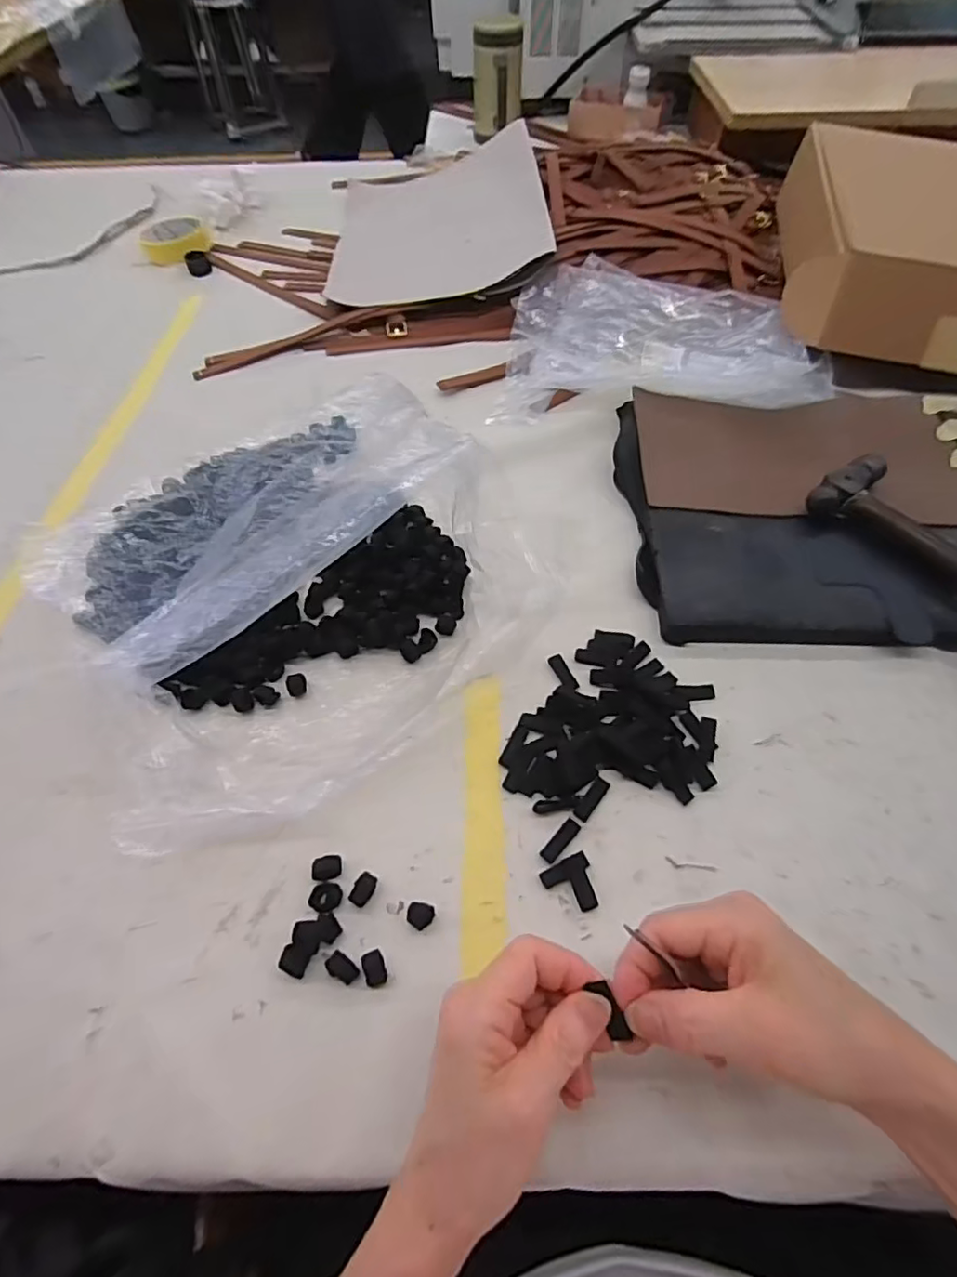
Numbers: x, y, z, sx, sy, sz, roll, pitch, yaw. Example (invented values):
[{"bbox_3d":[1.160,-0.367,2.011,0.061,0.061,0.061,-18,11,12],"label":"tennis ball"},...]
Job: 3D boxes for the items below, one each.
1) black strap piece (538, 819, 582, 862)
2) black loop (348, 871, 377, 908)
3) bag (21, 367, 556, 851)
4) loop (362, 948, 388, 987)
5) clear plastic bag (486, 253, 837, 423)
[{"bbox_3d":[0.048,0.119,0.342,0.009,0.004,0.029,38,65,23],"label":"black strap piece"},{"bbox_3d":[-0.065,0.141,0.327,0.010,0.007,0.017,21,59,15],"label":"black loop"},{"bbox_3d":[-0.149,-0.059,0.429,0.305,0.063,0.341,-31,61,-18],"label":"bag"},{"bbox_3d":[-0.054,0.173,0.305,0.010,0.008,0.016,-16,58,-9],"label":"loop"},{"bbox_3d":[0.189,-0.306,0.600,0.311,0.042,0.235,11,57,8],"label":"clear plastic bag"}]

